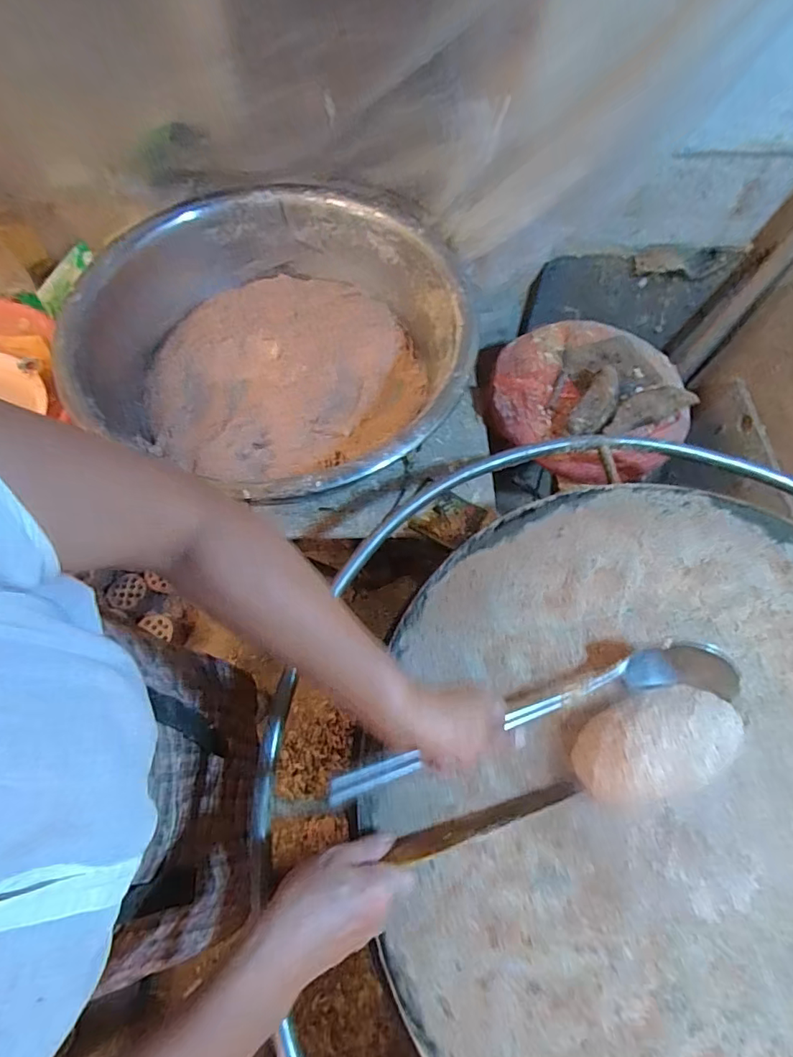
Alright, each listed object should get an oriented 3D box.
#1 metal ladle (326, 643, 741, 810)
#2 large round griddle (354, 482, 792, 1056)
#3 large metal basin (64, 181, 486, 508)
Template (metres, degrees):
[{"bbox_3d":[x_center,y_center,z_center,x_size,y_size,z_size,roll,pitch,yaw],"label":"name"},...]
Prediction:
[{"bbox_3d":[0.135,0.172,0.449,0.397,0.048,0.059,-11,66,-17],"label":"metal ladle"},{"bbox_3d":[0.285,0.237,0.463,0.601,0.027,0.603,1,65,-3],"label":"large round griddle"},{"bbox_3d":[-0.197,-0.305,0.843,0.632,0.186,0.568,27,66,9],"label":"large metal basin"}]

